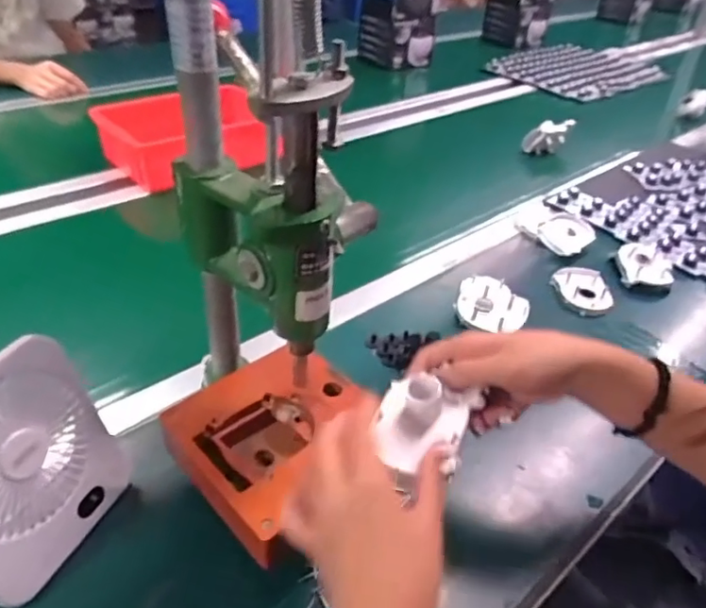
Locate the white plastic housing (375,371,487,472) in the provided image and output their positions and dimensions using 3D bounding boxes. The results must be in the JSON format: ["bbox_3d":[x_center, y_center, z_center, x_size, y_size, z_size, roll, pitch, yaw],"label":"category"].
[{"bbox_3d":[0.051,0.085,0.411,0.065,0.035,0.065,5,51,18],"label":"white plastic housing"}]

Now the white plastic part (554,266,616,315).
[{"bbox_3d":[0.307,-0.019,0.743,0.066,0.023,0.074,-2,39,-9],"label":"white plastic part"}]

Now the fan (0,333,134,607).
[{"bbox_3d":[-0.254,0.118,0.418,0.055,0.159,0.129,1,34,27],"label":"fan"}]

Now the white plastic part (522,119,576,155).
[{"bbox_3d":[0.387,-0.330,1.119,0.091,0.076,0.035,-10,40,-17],"label":"white plastic part"}]

